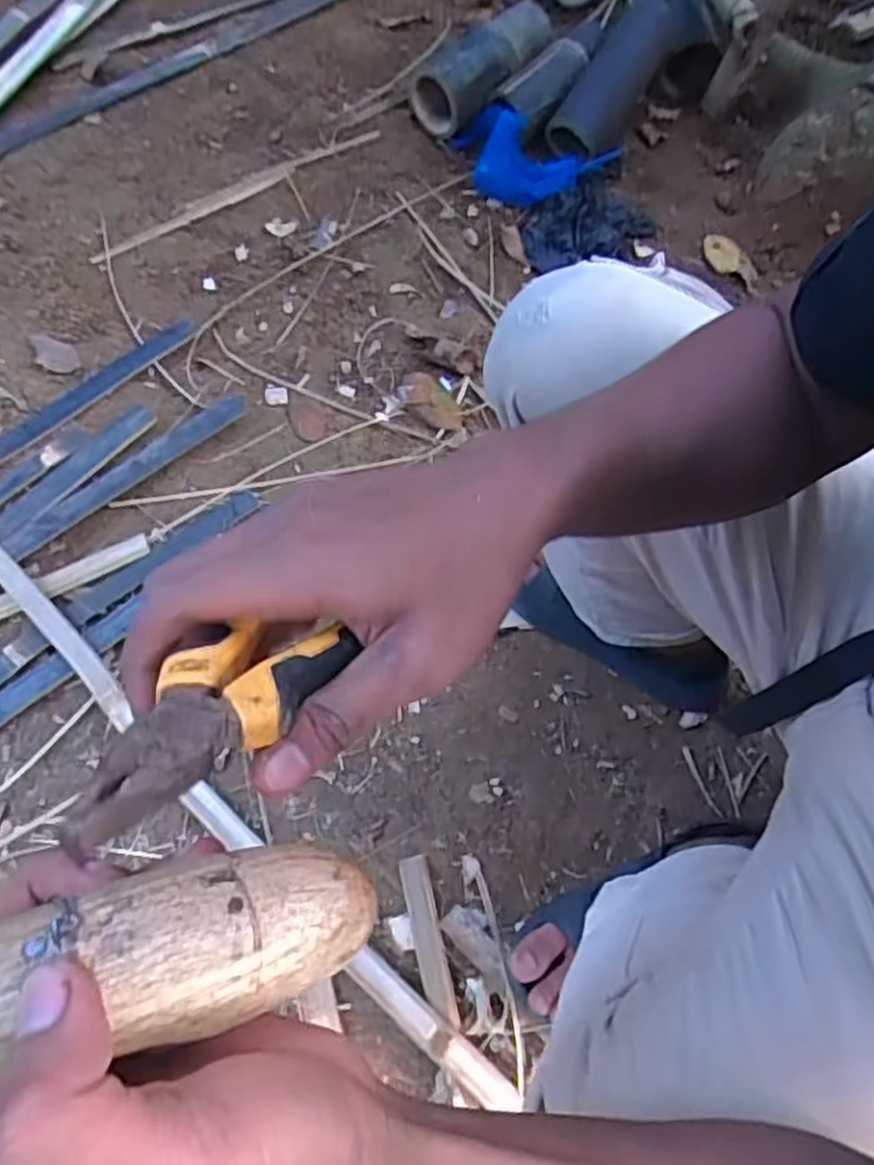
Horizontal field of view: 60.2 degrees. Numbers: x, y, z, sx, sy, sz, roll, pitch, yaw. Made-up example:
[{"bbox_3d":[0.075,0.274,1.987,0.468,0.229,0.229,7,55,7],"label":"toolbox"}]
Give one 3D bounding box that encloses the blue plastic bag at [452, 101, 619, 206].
[{"bbox_3d":[0.135,-0.621,1.109,0.254,0.079,0.108,10,65,7],"label":"blue plastic bag"}]

